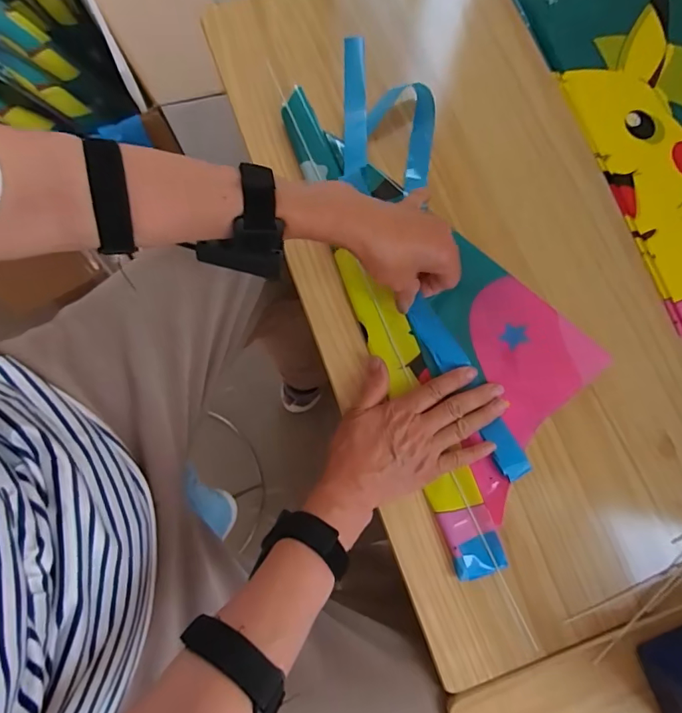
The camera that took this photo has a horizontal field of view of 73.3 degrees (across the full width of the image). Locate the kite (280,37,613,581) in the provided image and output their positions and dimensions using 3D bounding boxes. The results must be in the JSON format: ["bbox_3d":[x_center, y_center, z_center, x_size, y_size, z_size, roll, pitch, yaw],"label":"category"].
[{"bbox_3d":[0.105,-0.084,0.473,0.192,0.036,0.542,-21,78,1],"label":"kite"}]

